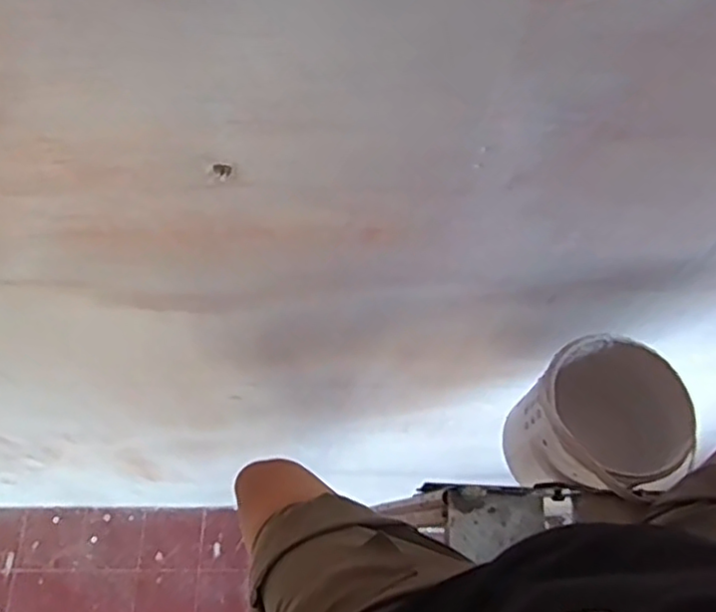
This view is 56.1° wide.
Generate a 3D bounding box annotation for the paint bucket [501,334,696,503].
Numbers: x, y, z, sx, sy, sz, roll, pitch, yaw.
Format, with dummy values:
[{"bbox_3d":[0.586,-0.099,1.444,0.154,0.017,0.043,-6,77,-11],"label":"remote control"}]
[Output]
[{"bbox_3d":[0.297,0.145,0.831,0.188,0.178,0.172,1,65,-1],"label":"paint bucket"}]

